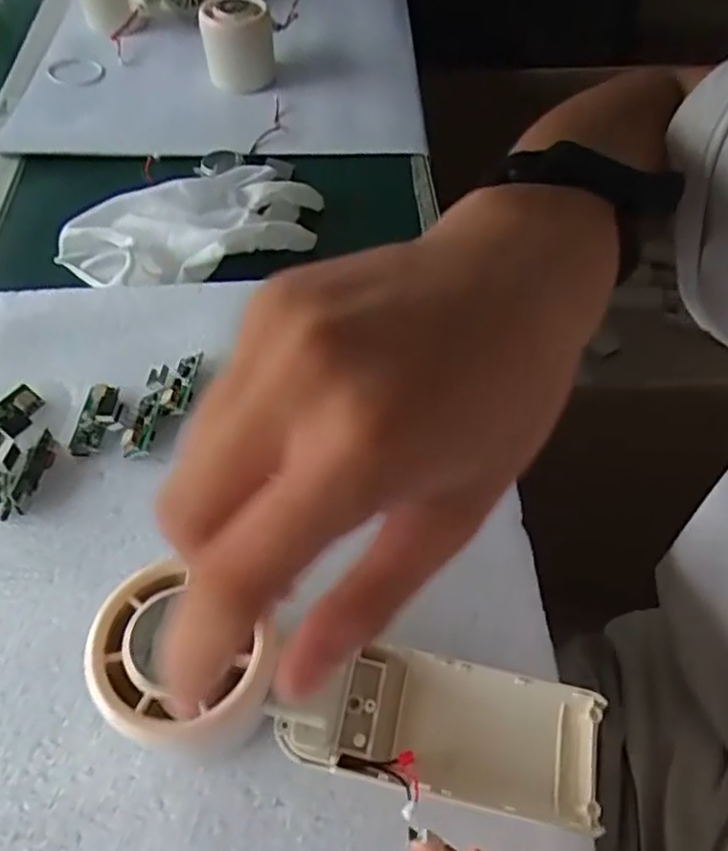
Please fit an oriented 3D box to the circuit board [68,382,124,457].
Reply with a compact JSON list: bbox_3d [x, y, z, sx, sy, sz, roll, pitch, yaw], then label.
[{"bbox_3d":[-0.125,-0.005,0.315,0.022,0.015,0.038,1,53,1],"label":"circuit board"}]

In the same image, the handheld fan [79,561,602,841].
[{"bbox_3d":[-0.003,0.088,0.213,0.161,0.026,0.045,17,52,-11],"label":"handheld fan"}]

